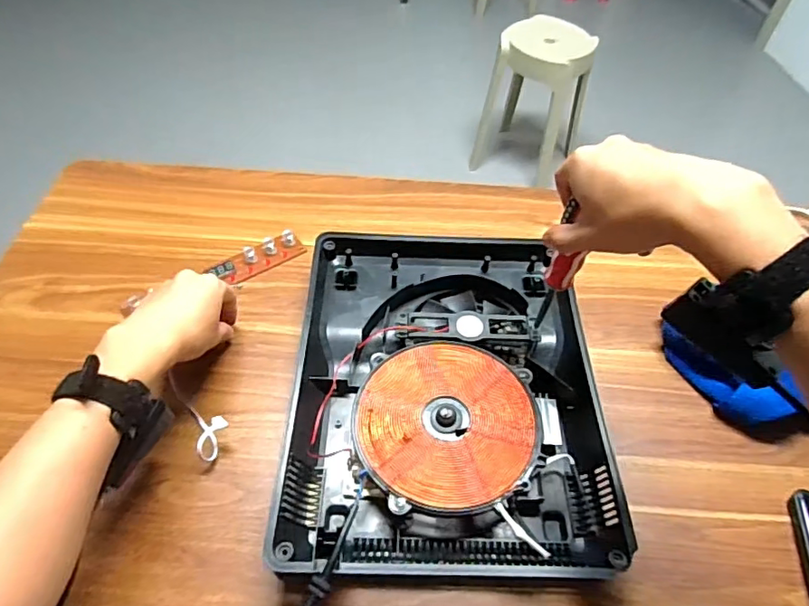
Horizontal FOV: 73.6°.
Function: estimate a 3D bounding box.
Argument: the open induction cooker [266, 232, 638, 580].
[{"bbox_3d":[0.035,0.070,0.517,0.264,0.064,0.345,1,52,-2],"label":"open induction cooker"}]

